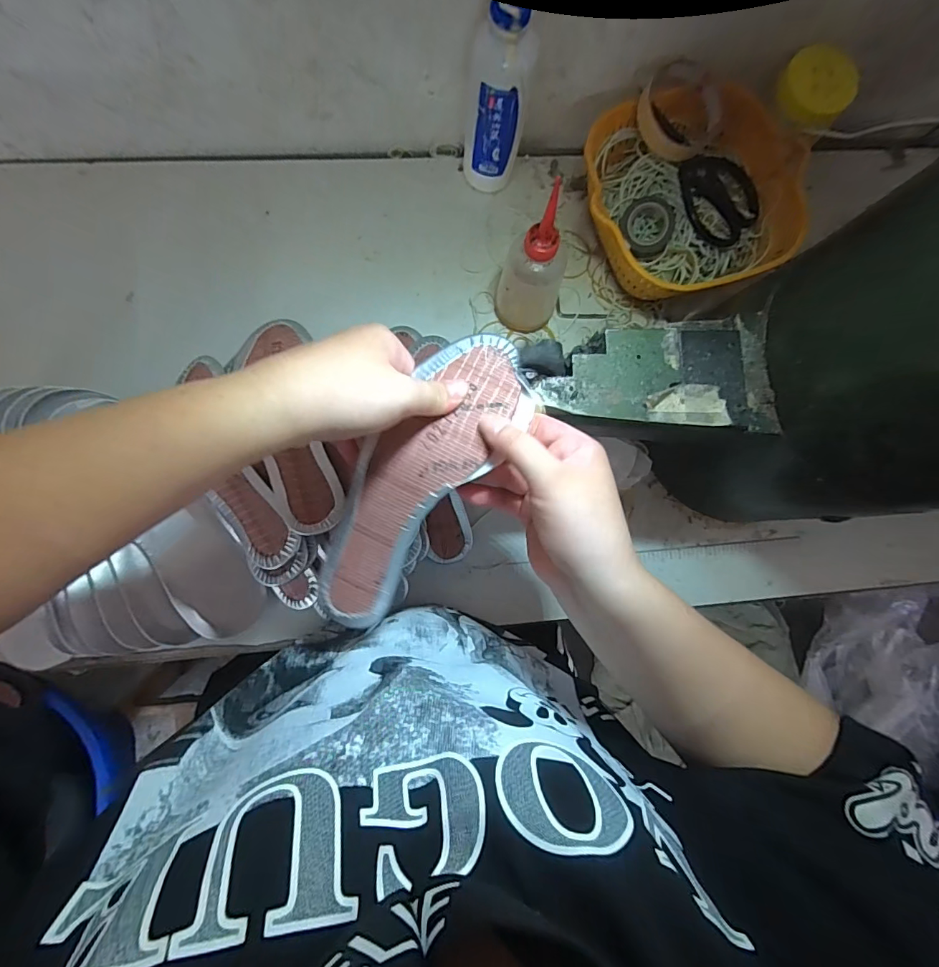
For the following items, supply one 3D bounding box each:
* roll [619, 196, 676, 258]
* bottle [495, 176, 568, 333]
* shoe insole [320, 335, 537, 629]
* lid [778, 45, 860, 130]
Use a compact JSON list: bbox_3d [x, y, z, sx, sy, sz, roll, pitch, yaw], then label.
[{"bbox_3d":[0.184,-0.265,0.467,0.055,0.014,0.055,1,114,2],"label":"roll"},{"bbox_3d":[0.064,-0.202,0.431,0.065,0.148,0.054,23,84,-1],"label":"bottle"},{"bbox_3d":[-0.038,0.003,0.310,0.073,0.029,0.222,33,100,0],"label":"shoe insole"},{"bbox_3d":[0.332,-0.375,0.432,0.066,0.012,0.055,21,122,4],"label":"lid"}]

